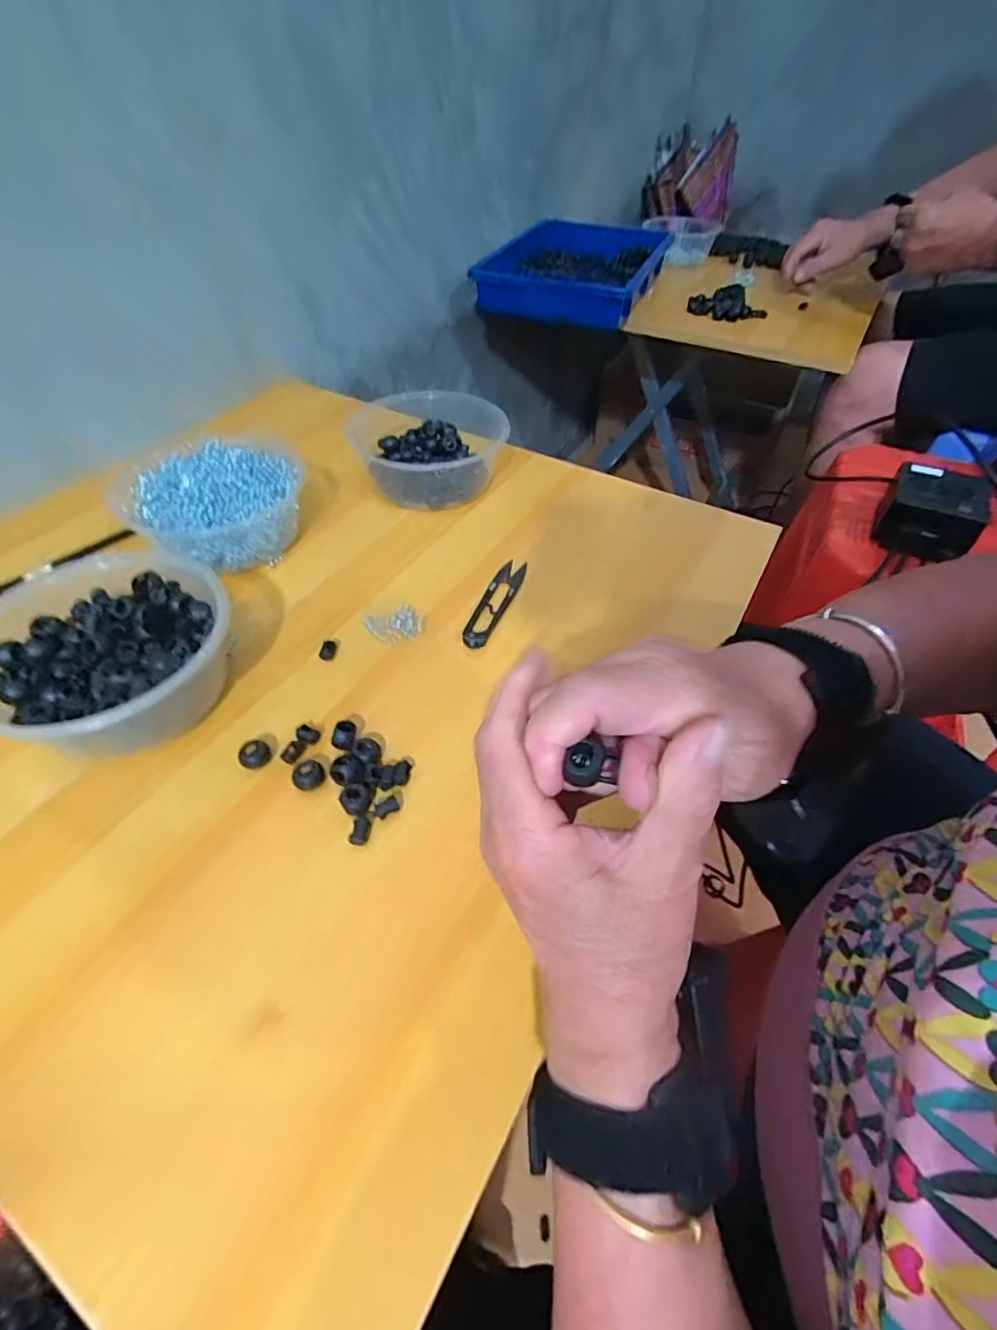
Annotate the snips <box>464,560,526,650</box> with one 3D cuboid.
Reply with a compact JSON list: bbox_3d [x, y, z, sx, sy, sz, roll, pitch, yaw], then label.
[{"bbox_3d":[-0.001,-0.049,0.419,0.022,0.009,0.100,15,51,12],"label":"snips"}]

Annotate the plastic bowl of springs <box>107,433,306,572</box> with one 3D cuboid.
[{"bbox_3d":[-0.228,-0.133,0.456,0.136,0.062,0.129,0,50,0],"label":"plastic bowl of springs"}]

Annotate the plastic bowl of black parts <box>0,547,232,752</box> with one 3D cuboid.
[{"bbox_3d":[-0.236,-0.013,0.349,0.152,0.061,0.162,0,50,0],"label":"plastic bowl of black parts"}]

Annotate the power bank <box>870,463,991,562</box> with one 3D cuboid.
[{"bbox_3d":[0.394,-0.140,0.511,0.076,0.051,0.071,30,56,22],"label":"power bank"}]

